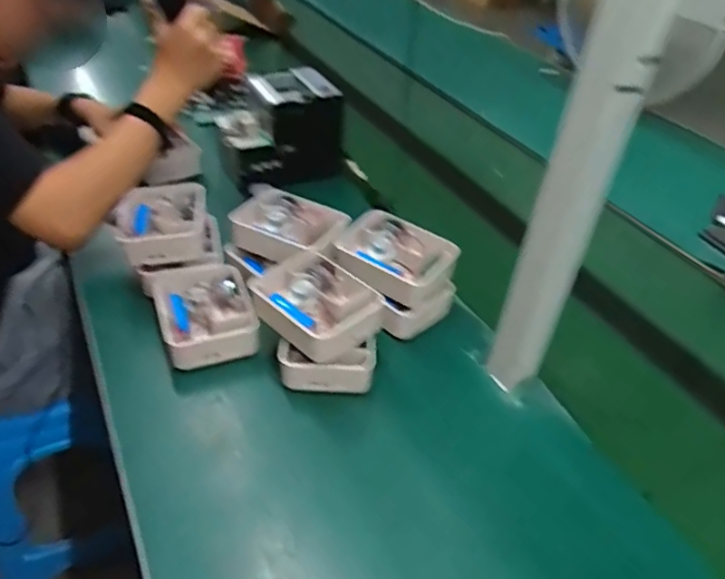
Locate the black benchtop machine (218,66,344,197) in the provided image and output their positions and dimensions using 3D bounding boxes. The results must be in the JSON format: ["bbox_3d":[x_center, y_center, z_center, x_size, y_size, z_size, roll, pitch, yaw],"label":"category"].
[{"bbox_3d":[-0.142,-0.266,0.997,0.177,0.152,0.132,-18,45,-27],"label":"black benchtop machine"}]

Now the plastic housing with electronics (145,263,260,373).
[{"bbox_3d":[-0.188,0.024,0.709,0.105,0.041,0.140,-13,43,-22],"label":"plastic housing with electronics"}]

